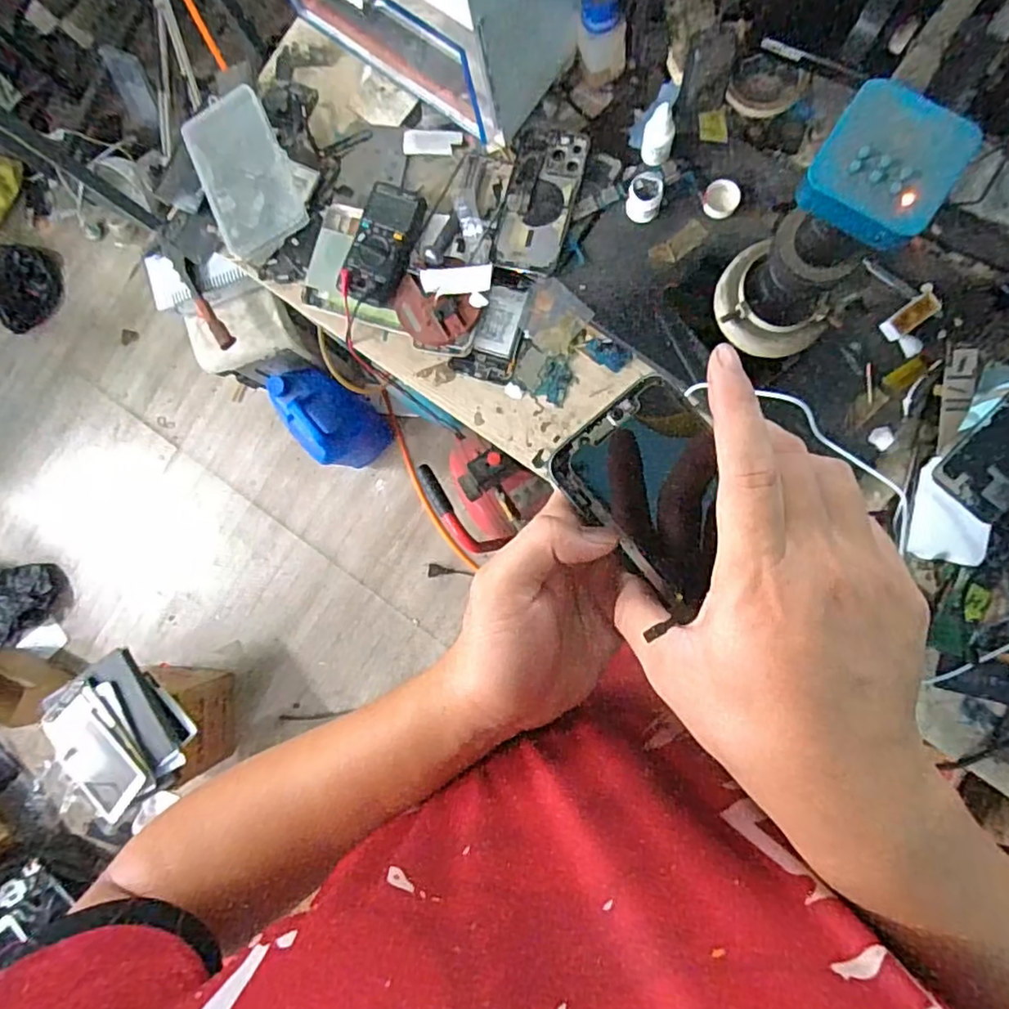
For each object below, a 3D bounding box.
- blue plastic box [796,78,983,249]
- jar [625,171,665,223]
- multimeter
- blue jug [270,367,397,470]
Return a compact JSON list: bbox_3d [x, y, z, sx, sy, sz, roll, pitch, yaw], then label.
[{"bbox_3d":[0.206,-0.183,0.333,0.068,0.023,0.075,33,92,7],"label":"blue plastic box"},{"bbox_3d":[0.146,-0.320,0.648,0.035,0.029,0.041,10,89,7],"label":"jar"},{"bbox_3d":[-0.133,-0.287,0.693,0.064,0.035,0.127,22,90,8],"label":"multimeter"},{"bbox_3d":[-0.374,-0.184,1.361,0.194,0.263,0.148,41,93,7],"label":"blue jug"}]

